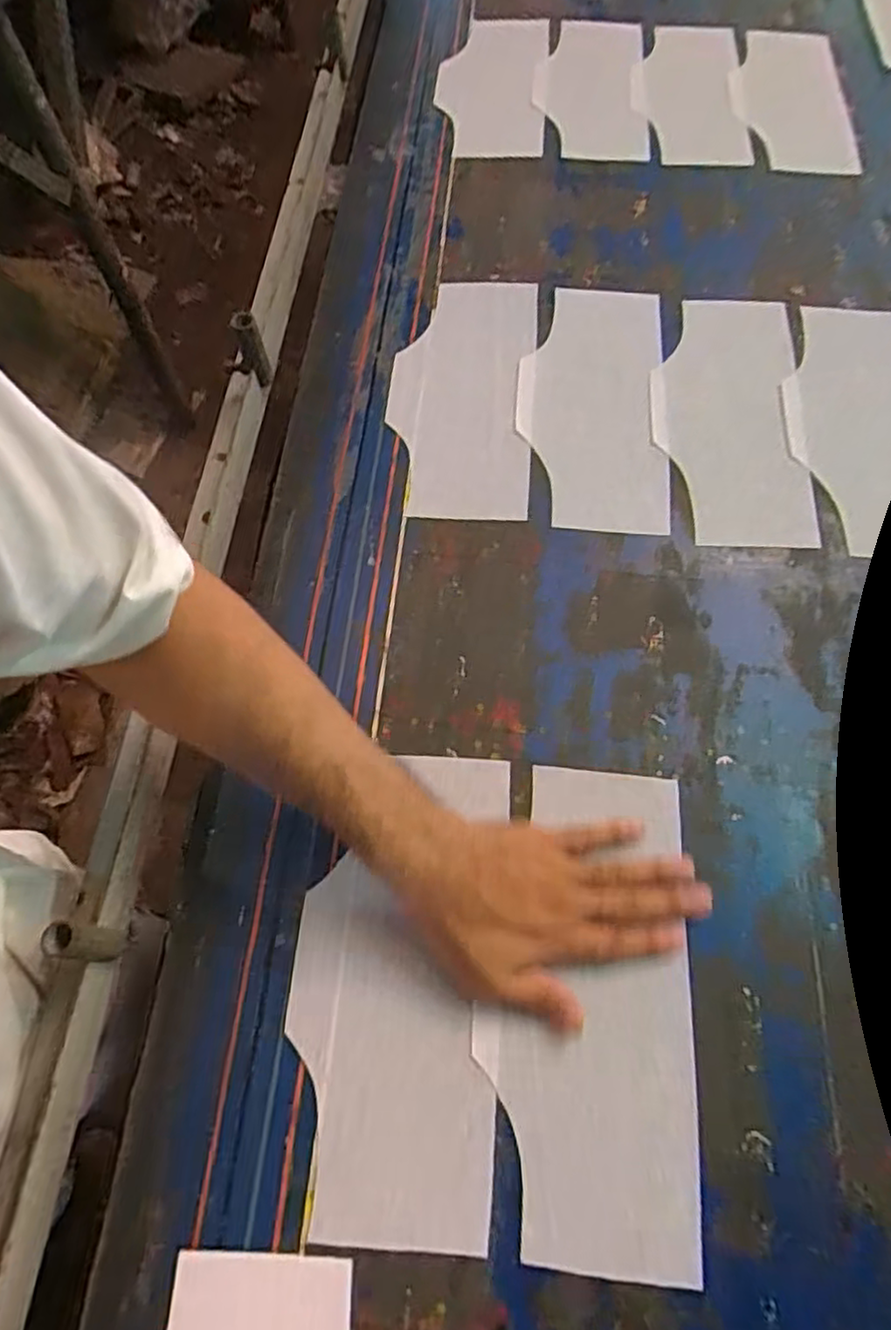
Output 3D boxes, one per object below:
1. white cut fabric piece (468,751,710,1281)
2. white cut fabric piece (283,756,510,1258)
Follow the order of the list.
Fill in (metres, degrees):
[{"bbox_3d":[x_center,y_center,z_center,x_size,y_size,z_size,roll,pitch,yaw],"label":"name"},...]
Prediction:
[{"bbox_3d":[0.089,0.205,0.428,0.129,0.010,0.281,3,66,4],"label":"white cut fabric piece"},{"bbox_3d":[-0.031,0.199,0.440,0.132,0.008,0.283,2,67,4],"label":"white cut fabric piece"}]

